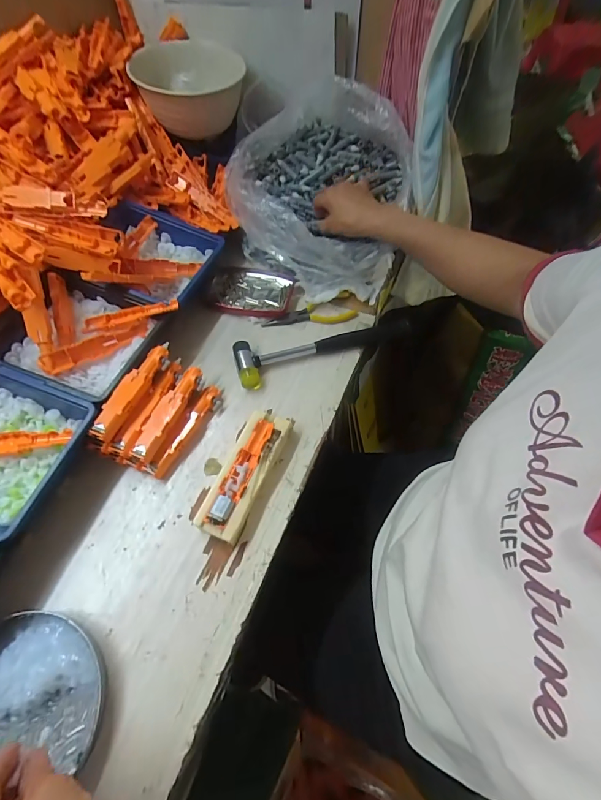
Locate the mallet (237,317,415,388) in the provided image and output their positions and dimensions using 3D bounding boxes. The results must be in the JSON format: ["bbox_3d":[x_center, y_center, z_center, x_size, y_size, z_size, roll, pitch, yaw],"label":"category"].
[{"bbox_3d":[0.028,-0.078,0.486,0.229,0.021,0.060,-20,61,-11],"label":"mallet"}]

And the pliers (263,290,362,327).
[{"bbox_3d":[0.015,-0.115,0.512,0.125,0.014,0.038,-16,61,-9],"label":"pliers"}]

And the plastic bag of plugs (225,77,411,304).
[{"bbox_3d":[0.028,-0.310,0.539,0.244,0.145,0.273,15,61,9],"label":"plastic bag of plugs"}]

